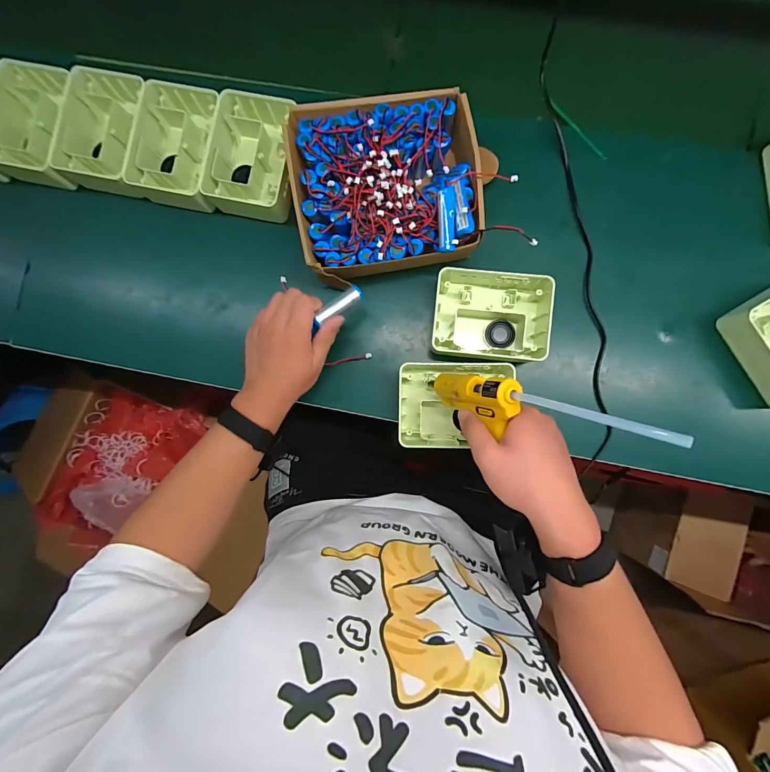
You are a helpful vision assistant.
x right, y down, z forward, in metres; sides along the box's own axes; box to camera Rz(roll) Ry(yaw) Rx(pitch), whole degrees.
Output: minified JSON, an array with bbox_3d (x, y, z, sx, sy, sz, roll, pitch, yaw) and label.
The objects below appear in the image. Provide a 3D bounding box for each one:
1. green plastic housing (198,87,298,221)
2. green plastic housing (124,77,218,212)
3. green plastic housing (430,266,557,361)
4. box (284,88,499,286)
[{"bbox_3d":[-0.169,-0.305,0.484,0.117,0.057,0.147,13,87,3],"label":"green plastic housing"},{"bbox_3d":[-0.278,-0.321,0.489,0.107,0.052,0.159,10,86,3],"label":"green plastic housing"},{"bbox_3d":[0.137,-0.088,0.461,0.149,0.045,0.111,7,86,3],"label":"green plastic housing"},{"bbox_3d":[0.012,-0.248,0.445,0.235,0.083,0.215,-7,86,2],"label":"box"}]

